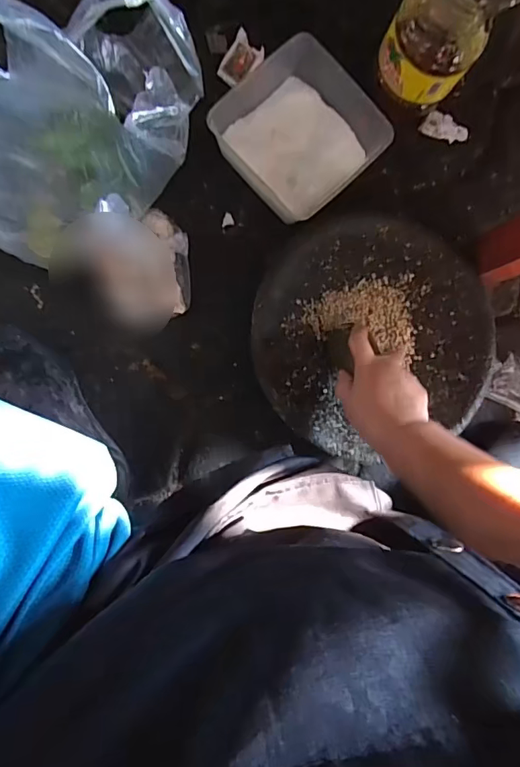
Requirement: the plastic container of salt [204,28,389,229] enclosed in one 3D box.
[{"bbox_3d":[0.044,-0.308,0.604,0.166,0.066,0.167,-42,95,-5],"label":"plastic container of salt"}]

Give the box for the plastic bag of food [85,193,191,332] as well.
[{"bbox_3d":[-0.145,-0.142,0.593,0.115,0.037,0.146,-5,91,-7],"label":"plastic bag of food"}]

